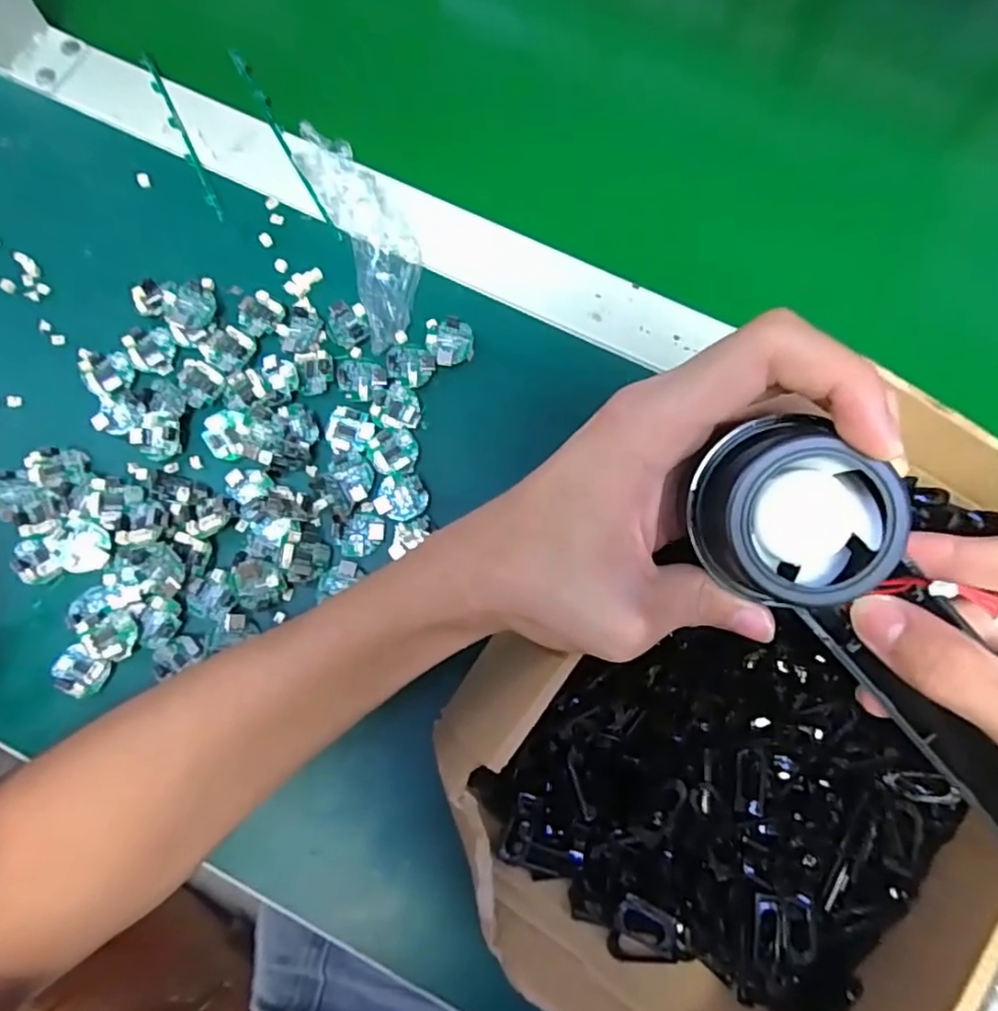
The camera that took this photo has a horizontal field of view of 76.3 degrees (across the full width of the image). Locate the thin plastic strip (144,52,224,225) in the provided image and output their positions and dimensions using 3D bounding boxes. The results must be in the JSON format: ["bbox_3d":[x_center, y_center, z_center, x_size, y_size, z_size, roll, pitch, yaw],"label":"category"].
[{"bbox_3d":[-0.181,-0.213,0.360,0.006,0.004,0.126,-26,75,-7],"label":"thin plastic strip"}]

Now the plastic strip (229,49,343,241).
[{"bbox_3d":[-0.124,-0.211,0.357,0.007,0.005,0.154,-27,75,-7],"label":"plastic strip"}]

